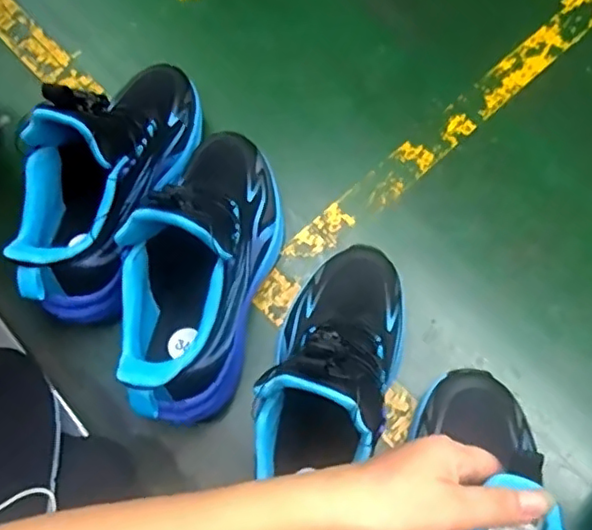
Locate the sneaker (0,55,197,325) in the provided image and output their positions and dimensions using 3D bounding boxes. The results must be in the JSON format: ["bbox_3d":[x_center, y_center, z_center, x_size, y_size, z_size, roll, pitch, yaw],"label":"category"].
[{"bbox_3d":[-0.148,-0.078,0.481,0.093,0.141,0.233,10,68,6],"label":"sneaker"}]

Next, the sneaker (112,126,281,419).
[{"bbox_3d":[-0.068,-0.005,0.442,0.087,0.129,0.227,12,68,7],"label":"sneaker"}]

